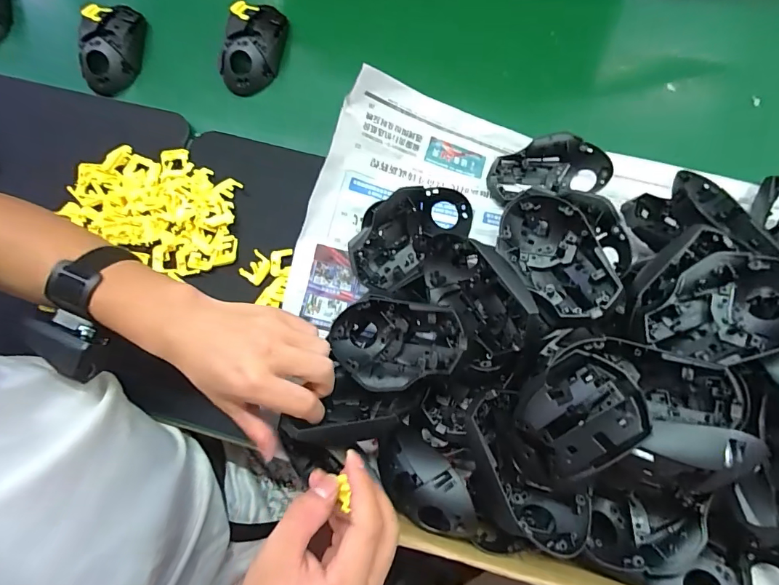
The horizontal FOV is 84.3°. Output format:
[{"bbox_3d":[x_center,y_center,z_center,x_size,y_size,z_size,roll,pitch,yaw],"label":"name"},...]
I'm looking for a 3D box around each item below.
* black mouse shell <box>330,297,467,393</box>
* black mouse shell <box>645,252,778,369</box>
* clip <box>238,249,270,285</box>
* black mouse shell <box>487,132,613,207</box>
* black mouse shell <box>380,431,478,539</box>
[{"bbox_3d":[0.003,0.046,0.367,0.107,0.051,0.072,12,76,3],"label":"black mouse shell"},{"bbox_3d":[0.247,0.013,0.323,0.118,0.050,0.077,-12,76,-3],"label":"black mouse shell"},{"bbox_3d":[-0.138,-0.026,0.444,0.029,0.008,0.029,38,78,9],"label":"clip"},{"bbox_3d":[0.162,-0.128,0.448,0.116,0.033,0.061,-6,76,-2],"label":"black mouse shell"},{"bbox_3d":[0.027,0.151,0.335,0.050,0.035,0.096,-38,79,-9],"label":"black mouse shell"}]

